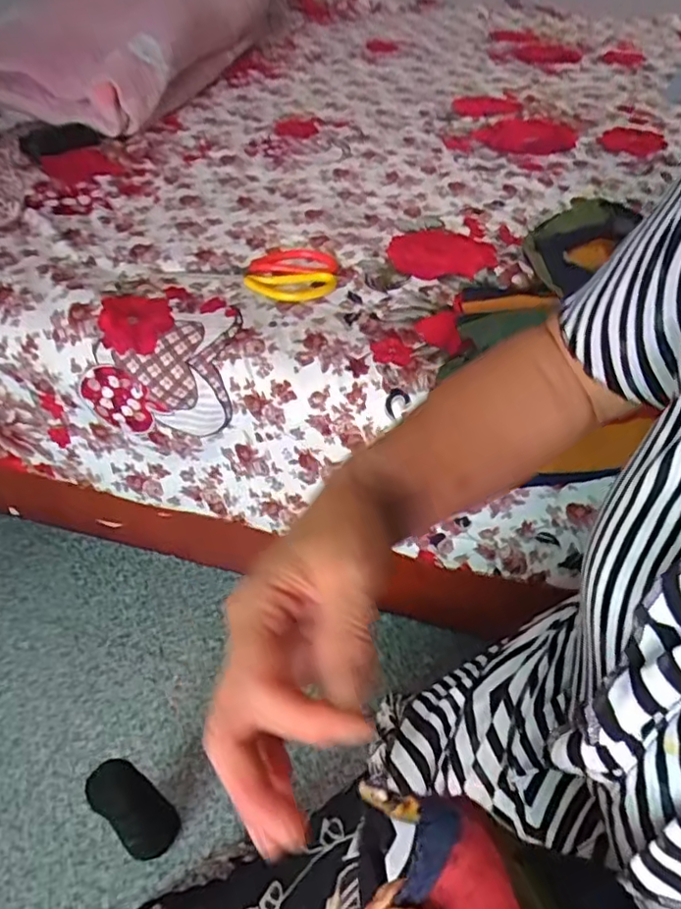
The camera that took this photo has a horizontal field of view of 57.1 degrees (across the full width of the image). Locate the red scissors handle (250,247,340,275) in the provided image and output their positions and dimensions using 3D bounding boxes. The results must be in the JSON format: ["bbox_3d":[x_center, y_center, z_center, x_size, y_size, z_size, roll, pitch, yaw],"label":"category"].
[{"bbox_3d":[-0.058,-0.231,0.744,0.103,0.012,0.062,-11,46,-8],"label":"red scissors handle"}]

